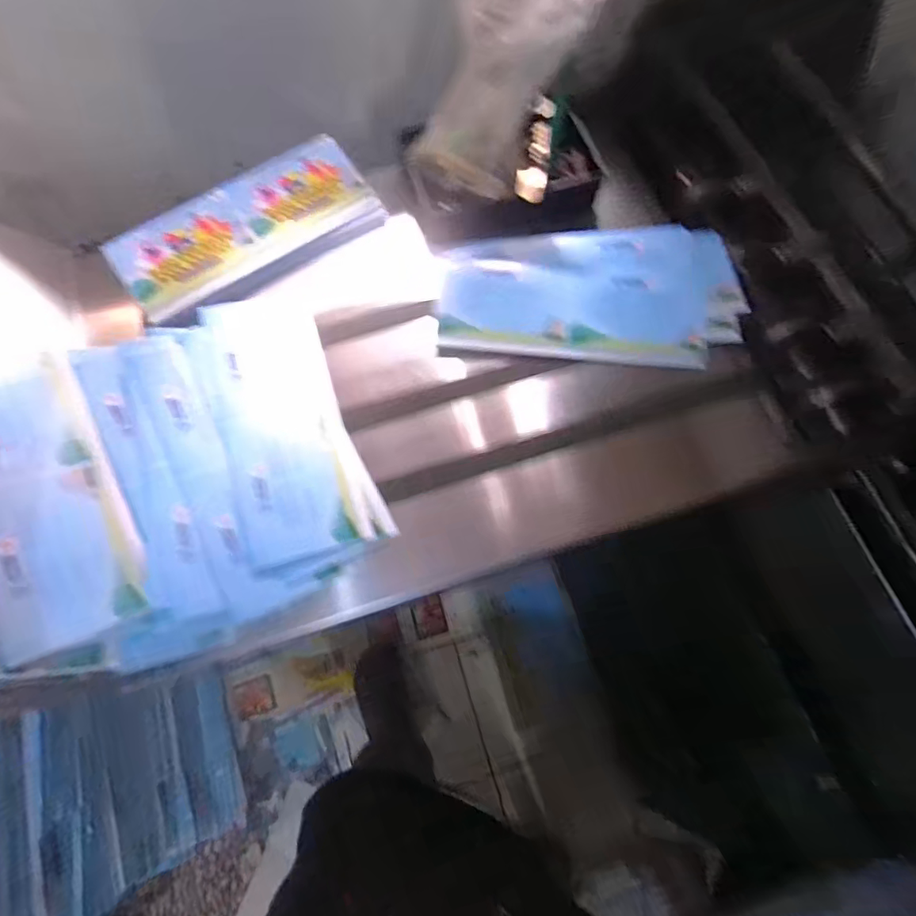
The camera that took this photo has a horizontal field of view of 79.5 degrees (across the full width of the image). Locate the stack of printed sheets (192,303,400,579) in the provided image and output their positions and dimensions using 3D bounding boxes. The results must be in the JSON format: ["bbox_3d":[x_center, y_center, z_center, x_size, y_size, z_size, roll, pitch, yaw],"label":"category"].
[{"bbox_3d":[-0.178,-0.046,0.586,0.130,0.034,0.307,-17,70,-8],"label":"stack of printed sheets"}]

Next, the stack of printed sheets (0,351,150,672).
[{"bbox_3d":[-0.378,0.026,0.497,0.114,0.019,0.285,-19,72,-37],"label":"stack of printed sheets"}]

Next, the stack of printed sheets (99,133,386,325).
[{"bbox_3d":[-0.251,-0.274,0.664,0.300,0.031,0.150,-34,73,-14],"label":"stack of printed sheets"}]

